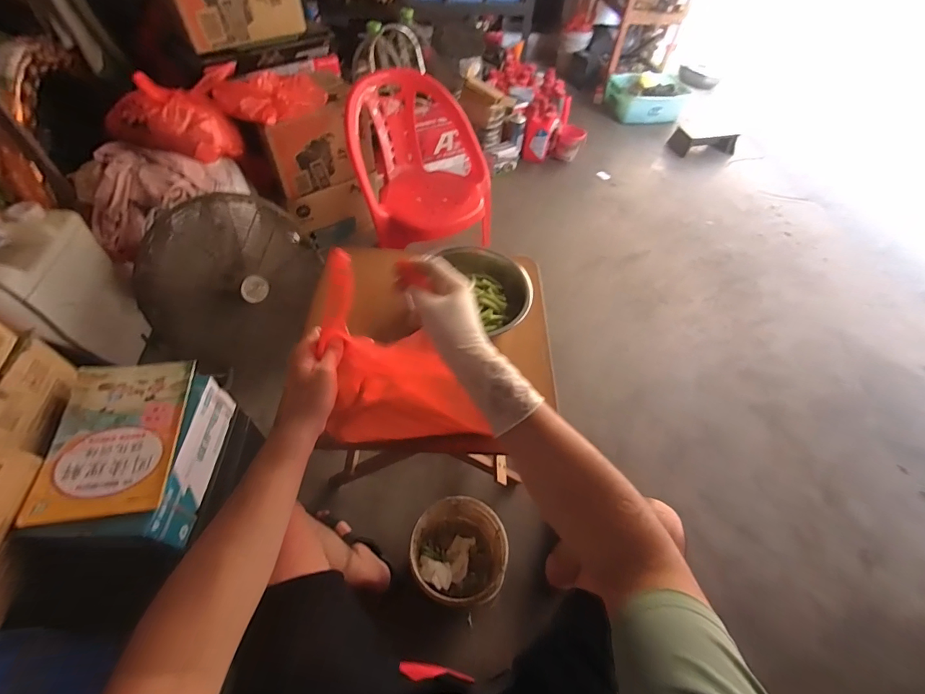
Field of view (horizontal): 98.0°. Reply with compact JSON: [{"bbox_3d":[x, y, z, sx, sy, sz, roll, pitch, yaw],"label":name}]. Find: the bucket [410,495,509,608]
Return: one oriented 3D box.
[{"bbox_3d":[-0.010,0.465,0.904,0.200,0.166,0.203,2,53,-2],"label":"bucket"}]

